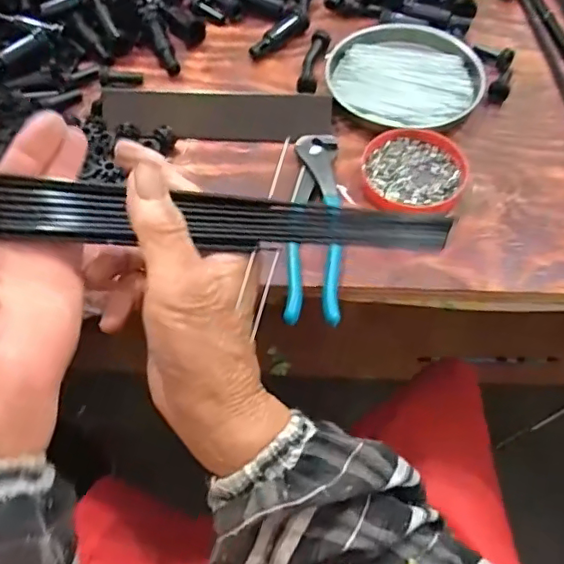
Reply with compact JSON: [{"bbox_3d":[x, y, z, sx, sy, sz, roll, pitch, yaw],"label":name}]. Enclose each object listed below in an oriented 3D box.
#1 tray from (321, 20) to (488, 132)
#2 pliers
[{"bbox_3d":[0.113,-0.187,0.507,0.135,0.021,0.135,-2,55,3],"label":"tray"},{"bbox_3d":[0.024,-0.045,0.413,0.037,0.015,0.167,1,55,5],"label":"pliers"}]

